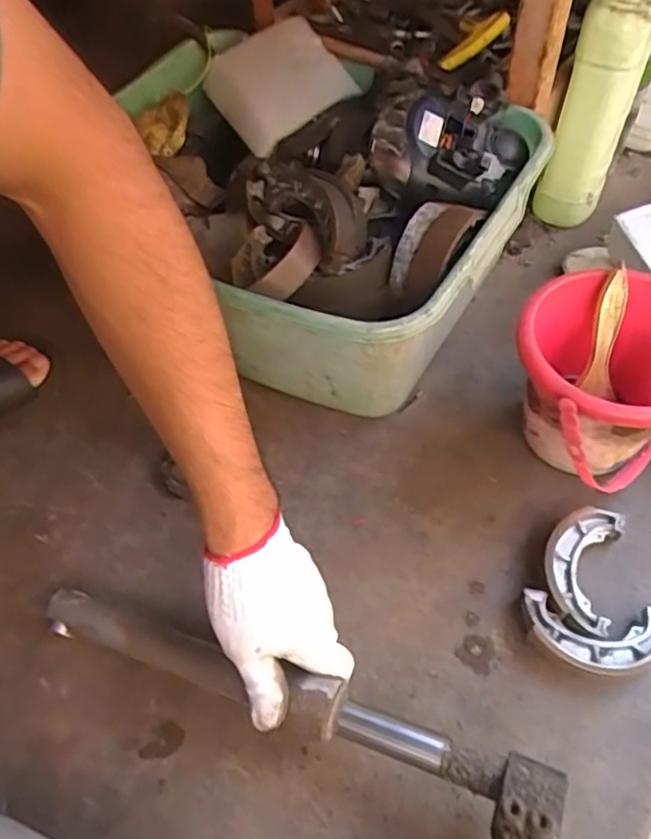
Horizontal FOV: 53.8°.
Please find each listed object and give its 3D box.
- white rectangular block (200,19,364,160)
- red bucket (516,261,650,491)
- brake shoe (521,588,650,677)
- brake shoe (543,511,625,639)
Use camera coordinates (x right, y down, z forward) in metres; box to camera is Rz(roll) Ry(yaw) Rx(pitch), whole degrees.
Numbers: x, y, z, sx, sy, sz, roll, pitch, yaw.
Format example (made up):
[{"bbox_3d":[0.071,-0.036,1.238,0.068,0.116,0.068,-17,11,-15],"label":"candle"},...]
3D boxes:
[{"bbox_3d":[-0.053,-0.357,0.679,0.127,0.022,0.154,-35,68,2],"label":"white rectangular block"},{"bbox_3d":[0.228,-0.025,0.545,0.141,0.142,0.152,-1,56,2],"label":"red bucket"},{"bbox_3d":[0.206,0.167,0.492,0.106,0.023,0.054,6,56,7],"label":"brake shoe"},{"bbox_3d":[0.205,0.119,0.519,0.053,0.020,0.101,17,58,14],"label":"brake shoe"}]

